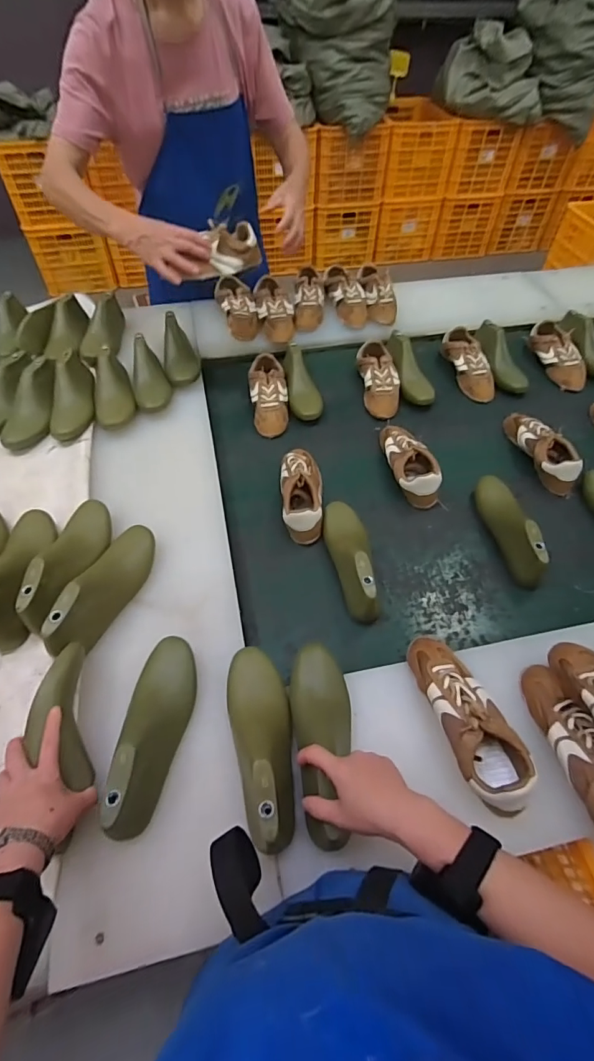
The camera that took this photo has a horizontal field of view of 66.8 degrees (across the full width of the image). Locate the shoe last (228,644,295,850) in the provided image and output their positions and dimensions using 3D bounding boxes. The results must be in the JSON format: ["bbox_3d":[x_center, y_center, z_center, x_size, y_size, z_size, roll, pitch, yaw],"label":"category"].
[{"bbox_3d":[-0.041,0.255,0.553,0.076,0.085,0.229,-8,43,-7],"label":"shoe last"}]

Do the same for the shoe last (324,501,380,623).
[{"bbox_3d":[0.096,0.035,0.769,0.079,0.087,0.243,-5,55,-5],"label":"shoe last"}]

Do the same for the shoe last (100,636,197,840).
[{"bbox_3d":[-0.172,0.237,0.551,0.065,0.068,0.223,3,55,1],"label":"shoe last"}]

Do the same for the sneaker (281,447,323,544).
[{"bbox_3d":[0.006,-0.076,0.851,0.085,0.072,0.210,1,55,0],"label":"sneaker"}]

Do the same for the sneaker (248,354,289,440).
[{"bbox_3d":[-0.065,-0.316,1.024,0.090,0.067,0.226,-5,55,-4],"label":"sneaker"}]

